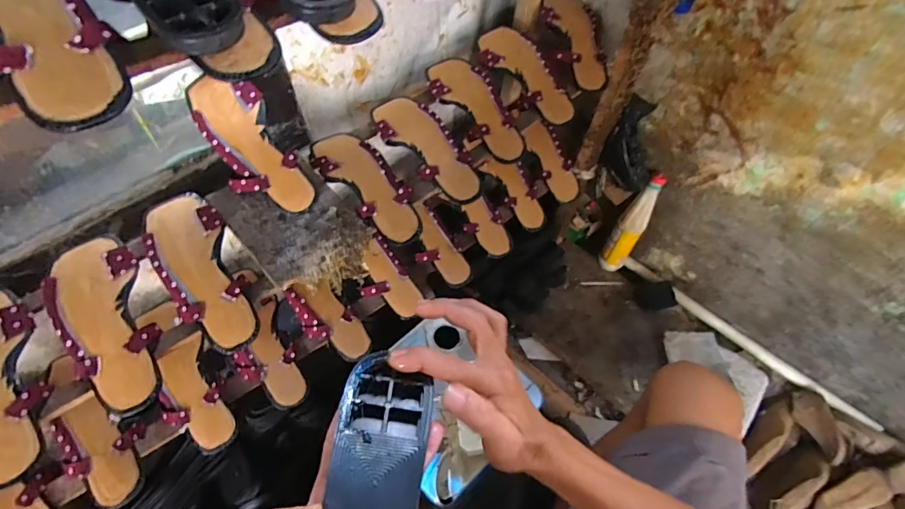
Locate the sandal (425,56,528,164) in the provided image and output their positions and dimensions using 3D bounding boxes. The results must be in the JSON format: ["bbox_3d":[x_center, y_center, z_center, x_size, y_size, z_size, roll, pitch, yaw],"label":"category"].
[{"bbox_3d":[0.044,-0.240,0.728,0.091,0.023,0.224,-28,71,-19],"label":"sandal"}]

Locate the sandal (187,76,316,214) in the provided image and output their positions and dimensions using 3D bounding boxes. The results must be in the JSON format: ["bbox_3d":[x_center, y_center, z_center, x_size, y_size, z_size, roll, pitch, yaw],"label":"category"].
[{"bbox_3d":[-0.276,-0.152,0.612,0.094,0.026,0.223,-37,88,-24],"label":"sandal"}]

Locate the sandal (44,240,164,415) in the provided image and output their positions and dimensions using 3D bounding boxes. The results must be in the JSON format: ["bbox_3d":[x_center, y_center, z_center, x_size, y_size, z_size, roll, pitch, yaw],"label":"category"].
[{"bbox_3d":[-0.390,0.074,0.508,0.089,0.042,0.213,-32,60,-22],"label":"sandal"}]

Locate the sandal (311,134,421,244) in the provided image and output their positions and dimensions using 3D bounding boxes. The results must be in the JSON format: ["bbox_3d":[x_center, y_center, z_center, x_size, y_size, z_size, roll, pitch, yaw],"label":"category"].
[{"bbox_3d":[-0.124,-0.106,0.651,0.084,0.027,0.223,-32,60,-22],"label":"sandal"}]

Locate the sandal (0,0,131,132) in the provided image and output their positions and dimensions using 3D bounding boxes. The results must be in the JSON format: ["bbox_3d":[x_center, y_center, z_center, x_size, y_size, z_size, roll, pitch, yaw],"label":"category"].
[{"bbox_3d":[-0.297,-0.160,0.319,0.217,0.030,0.086,32,60,21],"label":"sandal"}]

